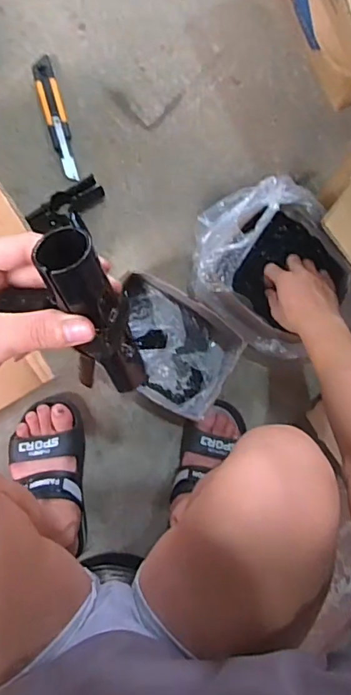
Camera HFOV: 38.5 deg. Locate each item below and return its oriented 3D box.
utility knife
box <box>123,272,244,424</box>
[{"bbox_3d":[-0.184,-0.352,0.780,0.033,0.011,0.187,-16,94,-5],"label":"utility knife"},{"bbox_3d":[-0.014,-0.001,0.763,0.193,0.103,0.151,32,89,-6],"label":"box"}]

